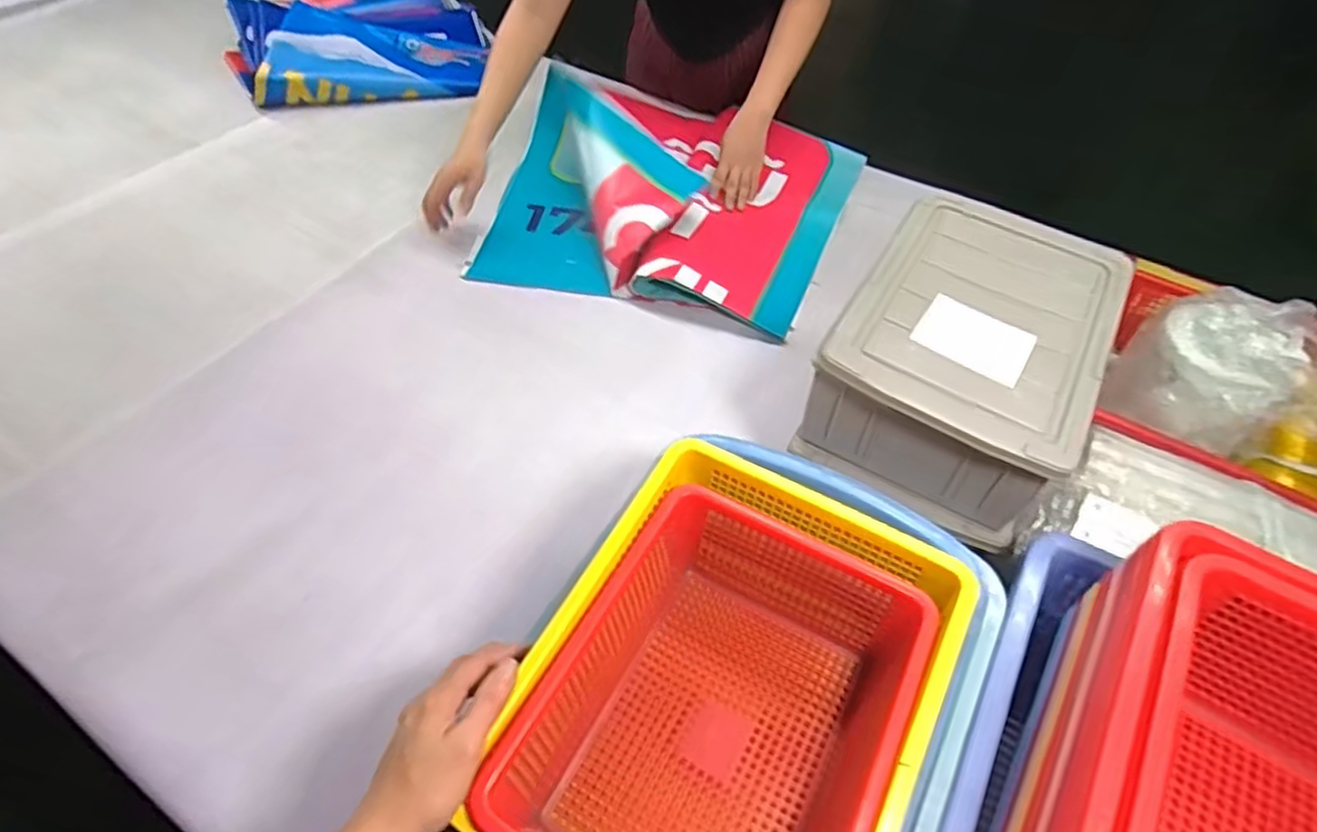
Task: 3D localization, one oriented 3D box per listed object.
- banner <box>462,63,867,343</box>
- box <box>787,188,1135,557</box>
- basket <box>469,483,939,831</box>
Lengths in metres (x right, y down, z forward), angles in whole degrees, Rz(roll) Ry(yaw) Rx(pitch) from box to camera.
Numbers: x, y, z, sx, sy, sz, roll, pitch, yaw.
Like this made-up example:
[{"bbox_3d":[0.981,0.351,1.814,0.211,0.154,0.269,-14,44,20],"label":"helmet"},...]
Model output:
[{"bbox_3d":[0.008,-0.379,1.084,0.536,0.127,0.503,15,50,9],"label":"banner"},{"bbox_3d":[0.291,-0.057,0.674,0.206,0.131,0.295,27,53,18],"label":"box"},{"bbox_3d":[0.037,0.203,0.477,0.218,0.098,0.272,25,53,17],"label":"basket"}]

